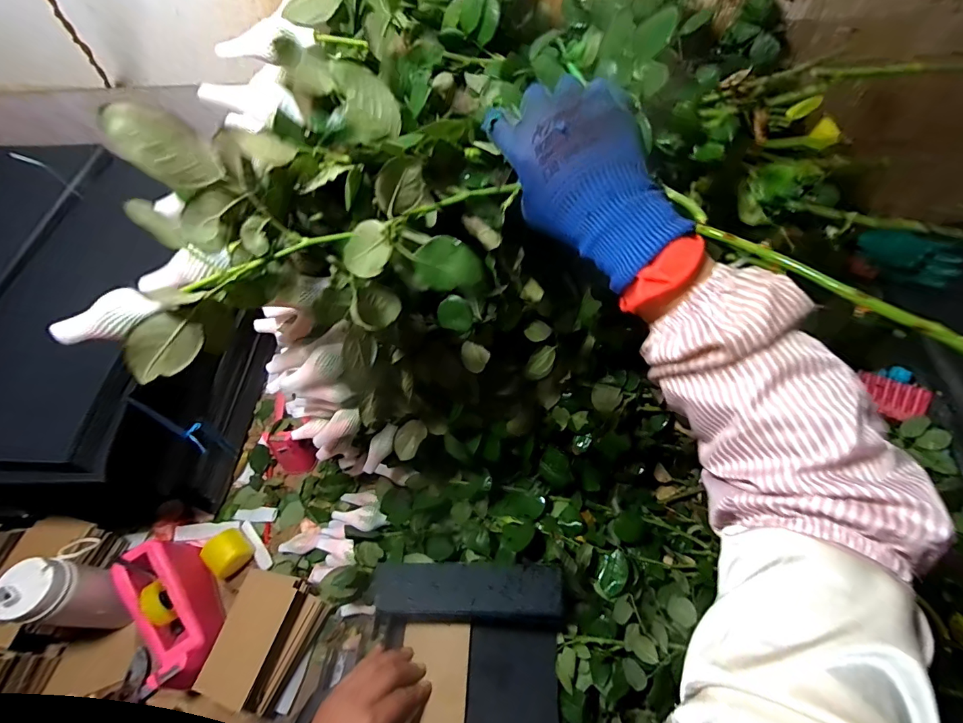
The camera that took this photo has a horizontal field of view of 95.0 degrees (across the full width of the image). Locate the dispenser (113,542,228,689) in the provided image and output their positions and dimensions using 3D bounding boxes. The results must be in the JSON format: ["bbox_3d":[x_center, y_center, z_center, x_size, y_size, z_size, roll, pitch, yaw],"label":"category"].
[{"bbox_3d":[-0.434,0.353,0.624,0.081,0.073,0.203,-32,63,-16],"label":"dispenser"}]

